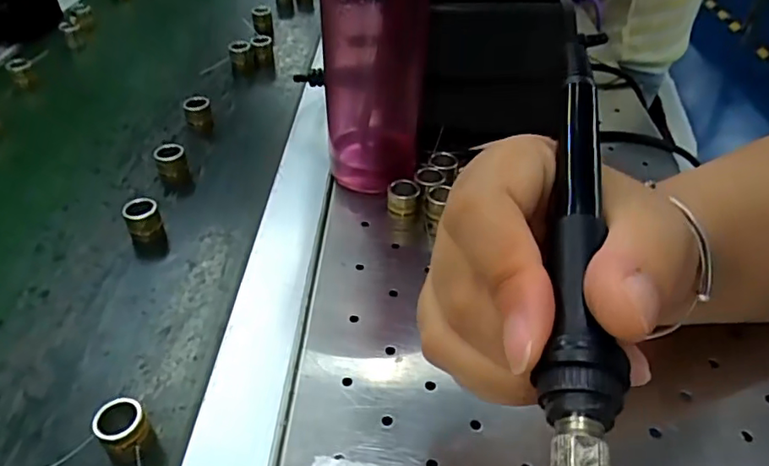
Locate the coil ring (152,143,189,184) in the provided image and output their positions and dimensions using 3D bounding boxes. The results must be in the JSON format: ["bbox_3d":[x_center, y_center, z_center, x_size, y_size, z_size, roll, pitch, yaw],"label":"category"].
[{"bbox_3d":[-0.144,-0.046,0.398,0.019,0.023,0.025,-16,42,-18],"label":"coil ring"}]

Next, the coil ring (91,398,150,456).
[{"bbox_3d":[-0.108,0.083,0.244,0.019,0.017,0.021,-31,48,-32],"label":"coil ring"}]

